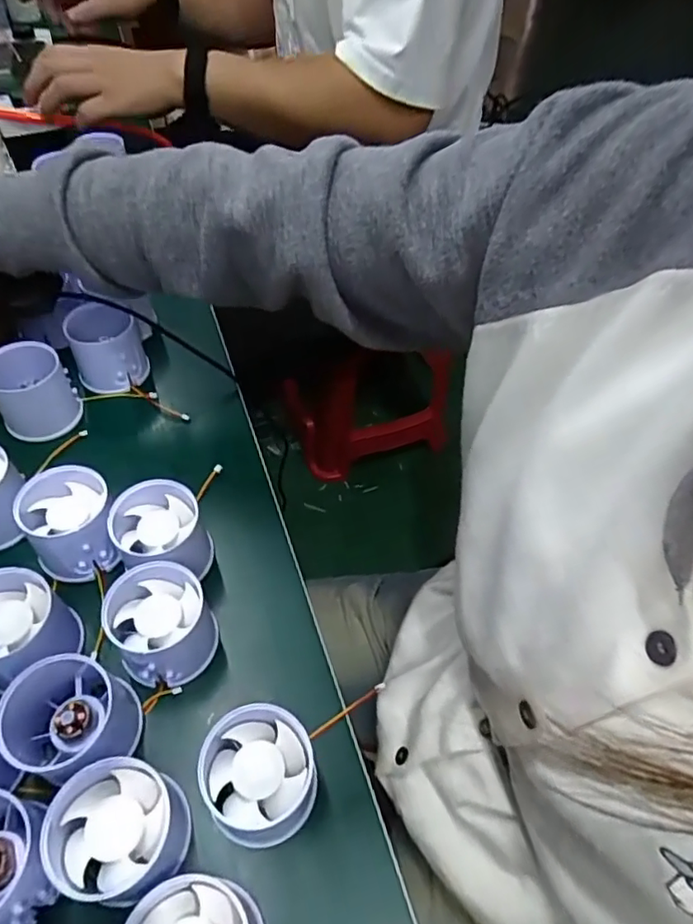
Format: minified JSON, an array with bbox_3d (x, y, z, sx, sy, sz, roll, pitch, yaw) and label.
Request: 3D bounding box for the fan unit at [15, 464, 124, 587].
[{"bbox_3d":[-0.170,0.038,0.356,0.050,0.048,0.050,-20,56,-19],"label":"fan unit"}]

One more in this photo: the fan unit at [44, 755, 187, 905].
[{"bbox_3d":[-0.103,0.170,0.266,0.051,0.048,0.053,2,52,-3],"label":"fan unit"}]

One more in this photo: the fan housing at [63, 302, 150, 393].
[{"bbox_3d":[-0.189,-0.090,0.453,0.057,0.057,0.046,-25,58,-22],"label":"fan housing"}]

